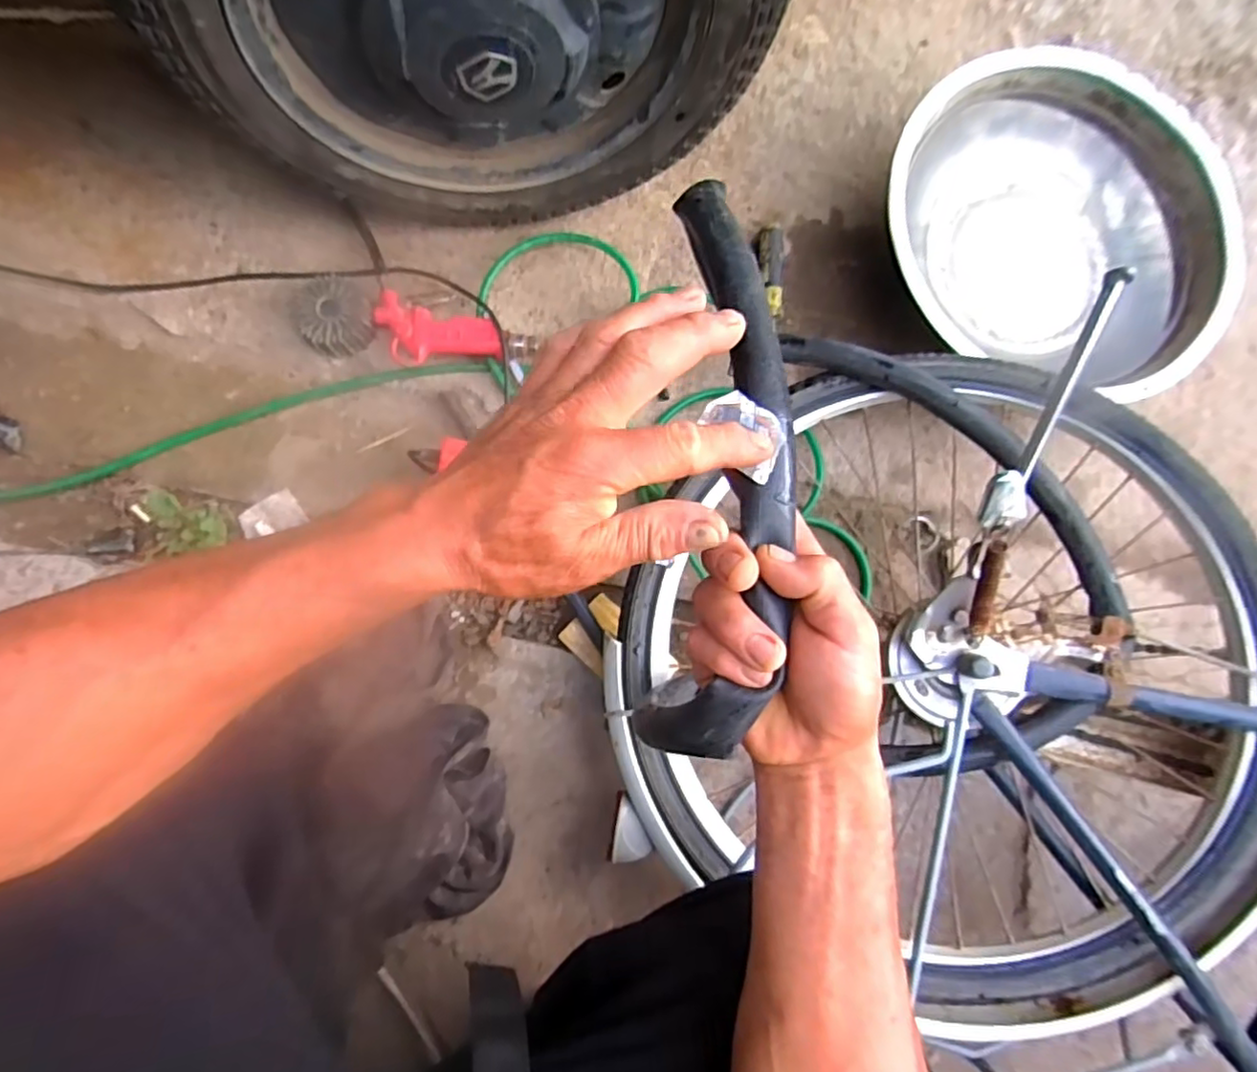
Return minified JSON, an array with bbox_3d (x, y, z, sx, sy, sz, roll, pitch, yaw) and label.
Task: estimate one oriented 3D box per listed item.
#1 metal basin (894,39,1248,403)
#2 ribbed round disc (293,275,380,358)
[{"bbox_3d":[0.443,-0.321,0.700,0.362,0.115,0.356,1,84,-7],"label":"metal basin"},{"bbox_3d":[-0.289,-0.216,0.634,0.072,0.037,0.078,-39,90,-9],"label":"ribbed round disc"}]

